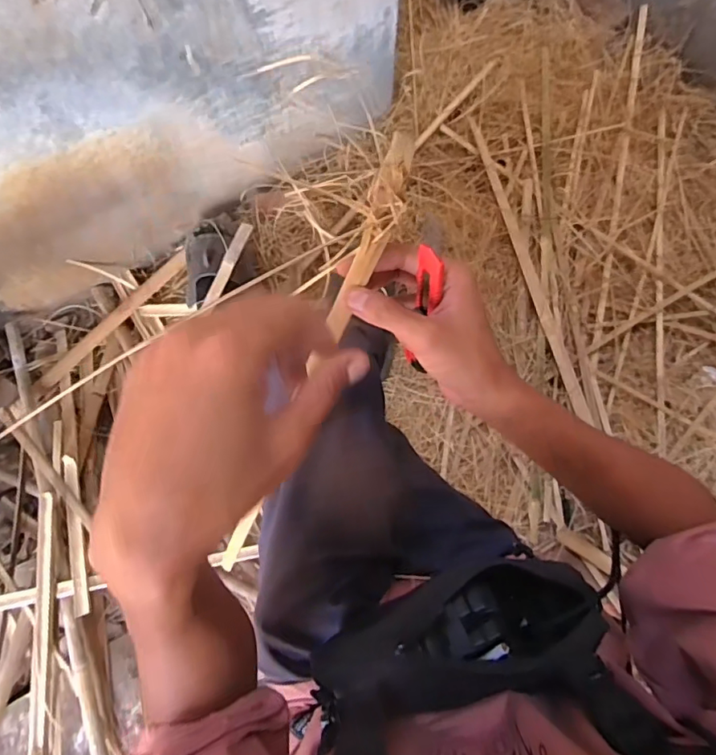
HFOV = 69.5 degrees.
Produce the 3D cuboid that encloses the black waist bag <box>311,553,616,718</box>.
[{"bbox_3d":[0.080,0.204,0.416,0.219,0.095,0.092,-9,75,-3],"label":"black waist bag"}]

